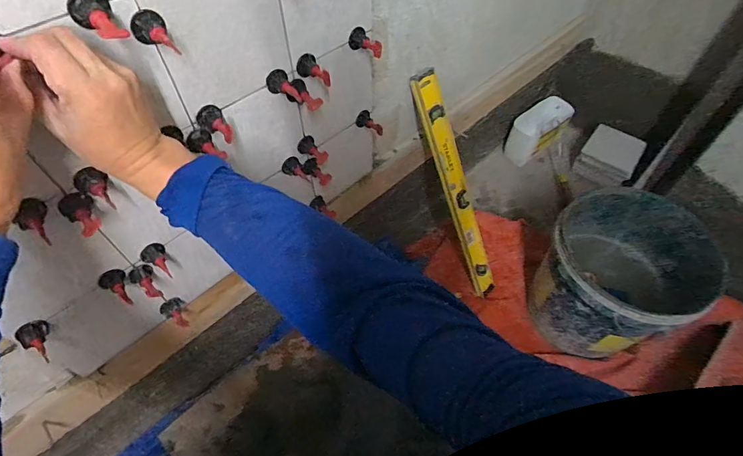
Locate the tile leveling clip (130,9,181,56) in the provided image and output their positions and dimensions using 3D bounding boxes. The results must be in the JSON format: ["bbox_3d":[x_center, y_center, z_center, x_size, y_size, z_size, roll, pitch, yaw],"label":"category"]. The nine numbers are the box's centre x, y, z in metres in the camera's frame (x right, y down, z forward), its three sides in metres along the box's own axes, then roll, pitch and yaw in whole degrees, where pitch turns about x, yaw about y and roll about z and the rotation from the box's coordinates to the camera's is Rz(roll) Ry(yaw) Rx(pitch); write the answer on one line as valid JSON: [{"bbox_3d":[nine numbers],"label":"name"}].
[{"bbox_3d":[-0.201,-0.177,0.379,0.030,0.025,0.054,-24,58,-17],"label":"tile leveling clip"}]

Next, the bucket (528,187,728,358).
[{"bbox_3d":[0.556,0.109,0.958,0.353,0.296,0.322,0,54,0],"label":"bucket"}]

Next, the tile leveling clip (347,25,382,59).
[{"bbox_3d":[-0.010,-0.262,0.585,0.031,0.026,0.051,-21,57,-15],"label":"tile leveling clip"}]

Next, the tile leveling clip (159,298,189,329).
[{"bbox_3d":[-0.303,0.136,0.641,0.035,0.032,0.045,-35,62,-23],"label":"tile leveling clip"}]

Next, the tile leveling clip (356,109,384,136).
[{"bbox_3d":[0.002,-0.186,0.714,0.046,0.026,0.040,28,59,18],"label":"tile leveling clip"}]

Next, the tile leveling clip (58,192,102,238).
[{"bbox_3d":[-0.306,-0.015,0.434,0.050,0.024,0.030,38,63,24],"label":"tile leveling clip"}]

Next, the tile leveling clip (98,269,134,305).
[{"bbox_3d":[-0.324,0.075,0.528,0.049,0.026,0.029,34,61,21],"label":"tile leveling clip"}]

